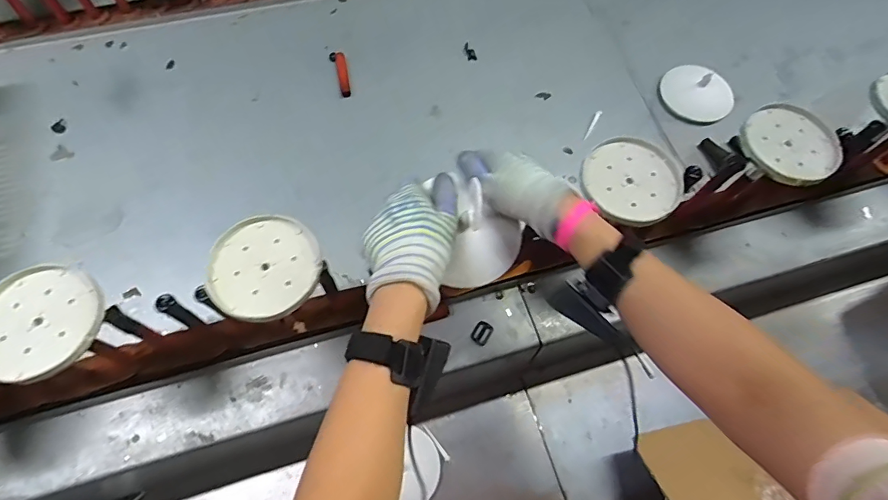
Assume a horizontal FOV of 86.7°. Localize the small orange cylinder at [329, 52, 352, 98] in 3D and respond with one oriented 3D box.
[{"bbox_3d":[-0.181,-0.311,0.828,0.026,0.013,0.102,-13,65,-9],"label":"small orange cylinder"}]

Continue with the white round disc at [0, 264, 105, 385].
[{"bbox_3d":[-0.392,0.070,0.448,0.119,0.018,0.106,-13,65,-9],"label":"white round disc"}]

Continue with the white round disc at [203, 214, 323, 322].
[{"bbox_3d":[-0.184,0.016,0.482,0.110,0.010,0.110,1,63,-2],"label":"white round disc"}]

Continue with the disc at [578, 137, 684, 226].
[{"bbox_3d":[0.217,-0.083,0.539,0.107,0.012,0.114,1,63,-2],"label":"disc"}]

